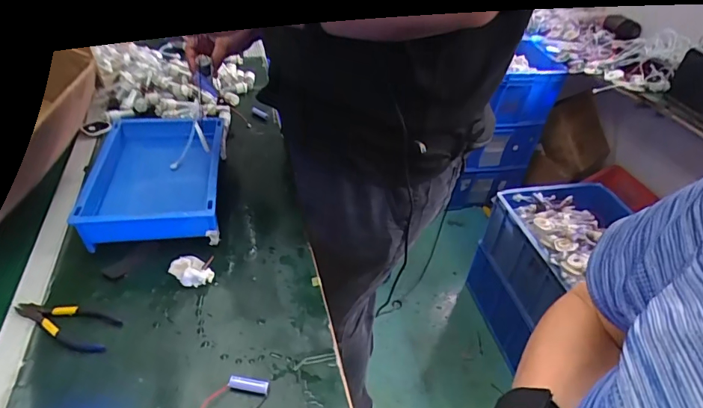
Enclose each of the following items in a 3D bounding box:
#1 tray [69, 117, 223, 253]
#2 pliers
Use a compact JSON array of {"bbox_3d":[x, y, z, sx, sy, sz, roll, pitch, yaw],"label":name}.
[{"bbox_3d":[-0.365,-0.049,0.825,0.220,0.084,0.307,-5,41,-13],"label":"tray"},{"bbox_3d":[-0.412,0.170,0.621,0.152,0.012,0.058,13,41,8],"label":"pliers"}]

